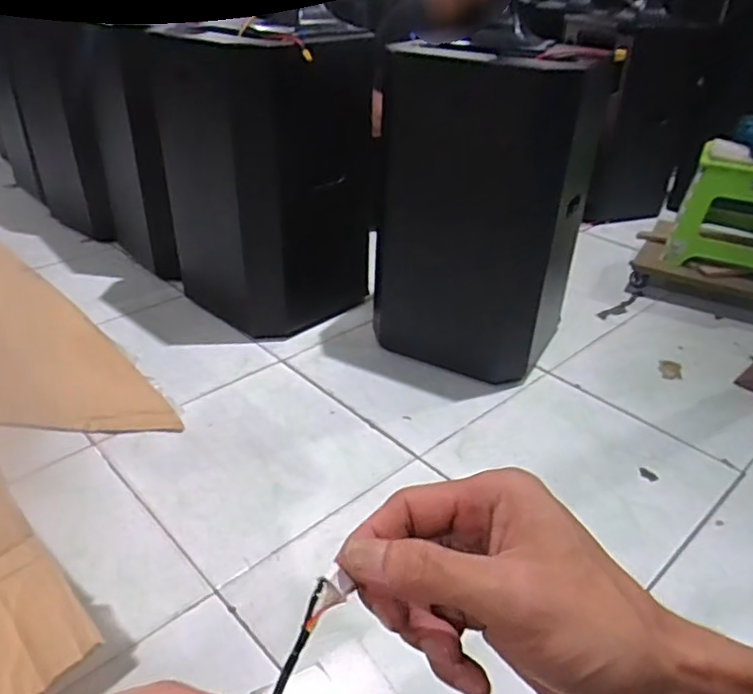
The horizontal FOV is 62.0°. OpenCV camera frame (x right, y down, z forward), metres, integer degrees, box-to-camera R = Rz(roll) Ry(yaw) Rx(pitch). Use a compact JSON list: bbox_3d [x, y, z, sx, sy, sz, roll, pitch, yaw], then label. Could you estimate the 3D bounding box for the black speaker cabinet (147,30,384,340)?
[{"bbox_3d":[-0.215,-0.344,1.350,0.368,0.574,0.330,27,40,33],"label":"black speaker cabinet"}]

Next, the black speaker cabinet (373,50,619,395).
[{"bbox_3d":[0.214,-0.247,1.229,0.363,0.586,0.284,20,36,25],"label":"black speaker cabinet"}]

